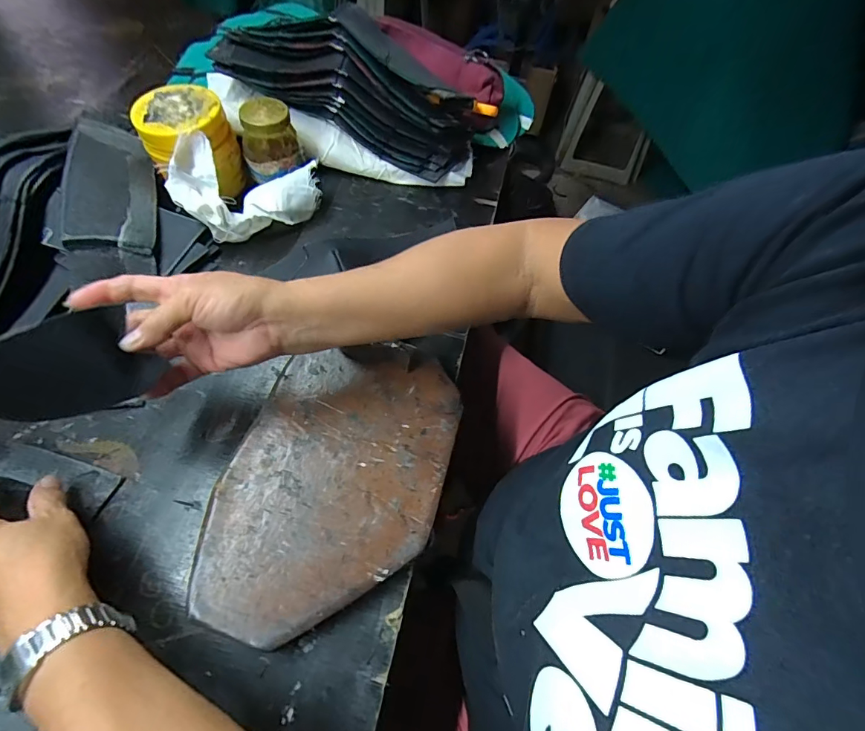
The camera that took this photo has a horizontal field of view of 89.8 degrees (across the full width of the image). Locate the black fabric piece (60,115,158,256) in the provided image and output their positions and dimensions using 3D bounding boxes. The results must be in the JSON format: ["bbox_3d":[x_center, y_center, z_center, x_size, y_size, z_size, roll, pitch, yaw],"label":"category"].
[{"bbox_3d":[-0.342,-0.195,0.466,0.080,0.013,0.167,3,64,-29],"label":"black fabric piece"}]

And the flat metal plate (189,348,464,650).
[{"bbox_3d":[-0.080,0.097,0.369,0.169,0.024,0.239,15,58,5],"label":"flat metal plate"}]

